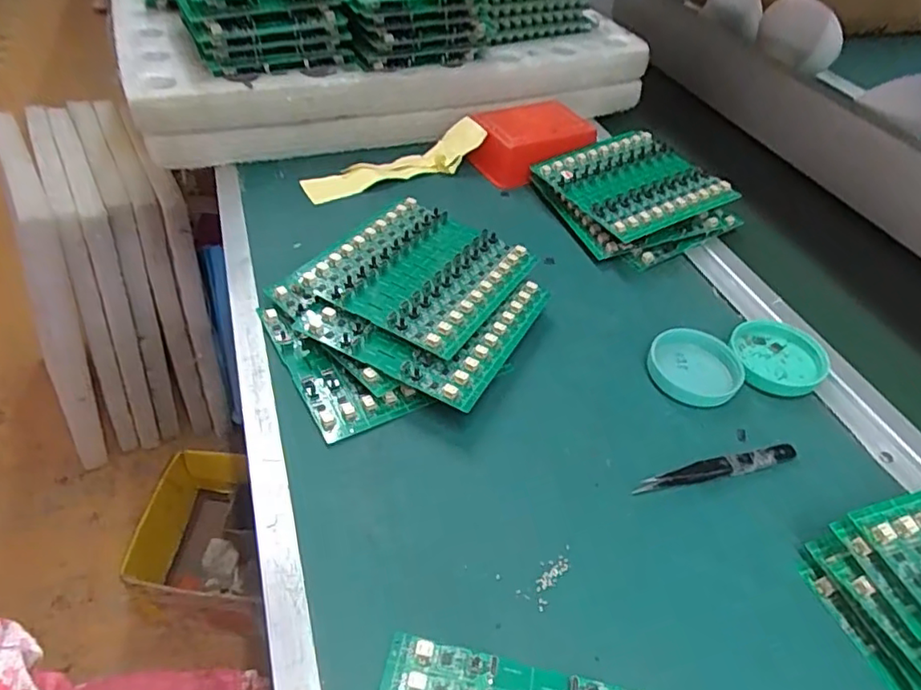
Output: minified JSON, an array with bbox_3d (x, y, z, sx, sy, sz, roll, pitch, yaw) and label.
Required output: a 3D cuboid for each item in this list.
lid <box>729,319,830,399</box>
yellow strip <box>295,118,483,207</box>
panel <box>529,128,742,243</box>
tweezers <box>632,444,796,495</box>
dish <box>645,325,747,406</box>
[{"bbox_3d":[0.236,0.009,0.438,0.064,0.009,0.069,3,45,-3],"label":"lid"},{"bbox_3d":[-0.066,-0.185,0.587,0.186,0.032,0.045,-20,51,-24],"label":"yellow strip"},{"bbox_3d":[0.162,-0.157,0.558,0.137,0.016,0.133,-24,53,-21],"label":"panel"},{"bbox_3d":[0.162,0.077,0.368,0.115,0.009,0.013,-11,47,-16],"label":"tweezers"},{"bbox_3d":[0.170,0.014,0.427,0.064,0.015,0.060,3,45,-3],"label":"dish"}]

